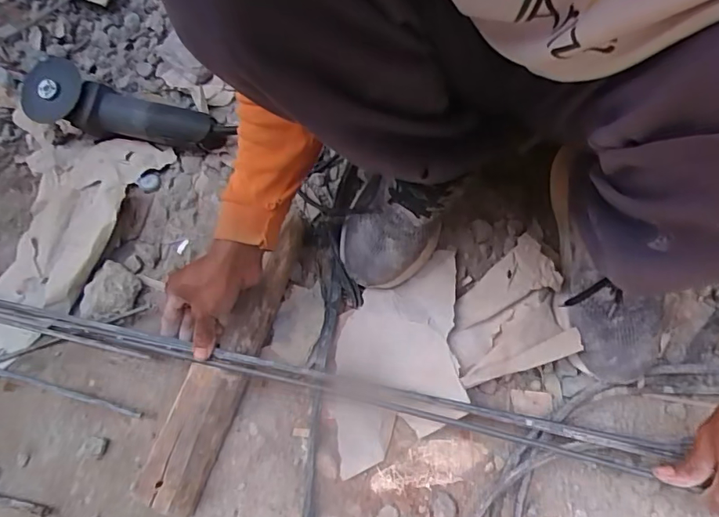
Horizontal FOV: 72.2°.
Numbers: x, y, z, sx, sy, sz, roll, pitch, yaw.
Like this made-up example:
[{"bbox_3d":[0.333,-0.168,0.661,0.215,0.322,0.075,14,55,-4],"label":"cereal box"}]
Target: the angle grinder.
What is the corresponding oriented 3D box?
[{"bbox_3d":[-0.345,-0.192,0.715,0.294,0.095,0.097,20,69,15],"label":"angle grinder"}]

